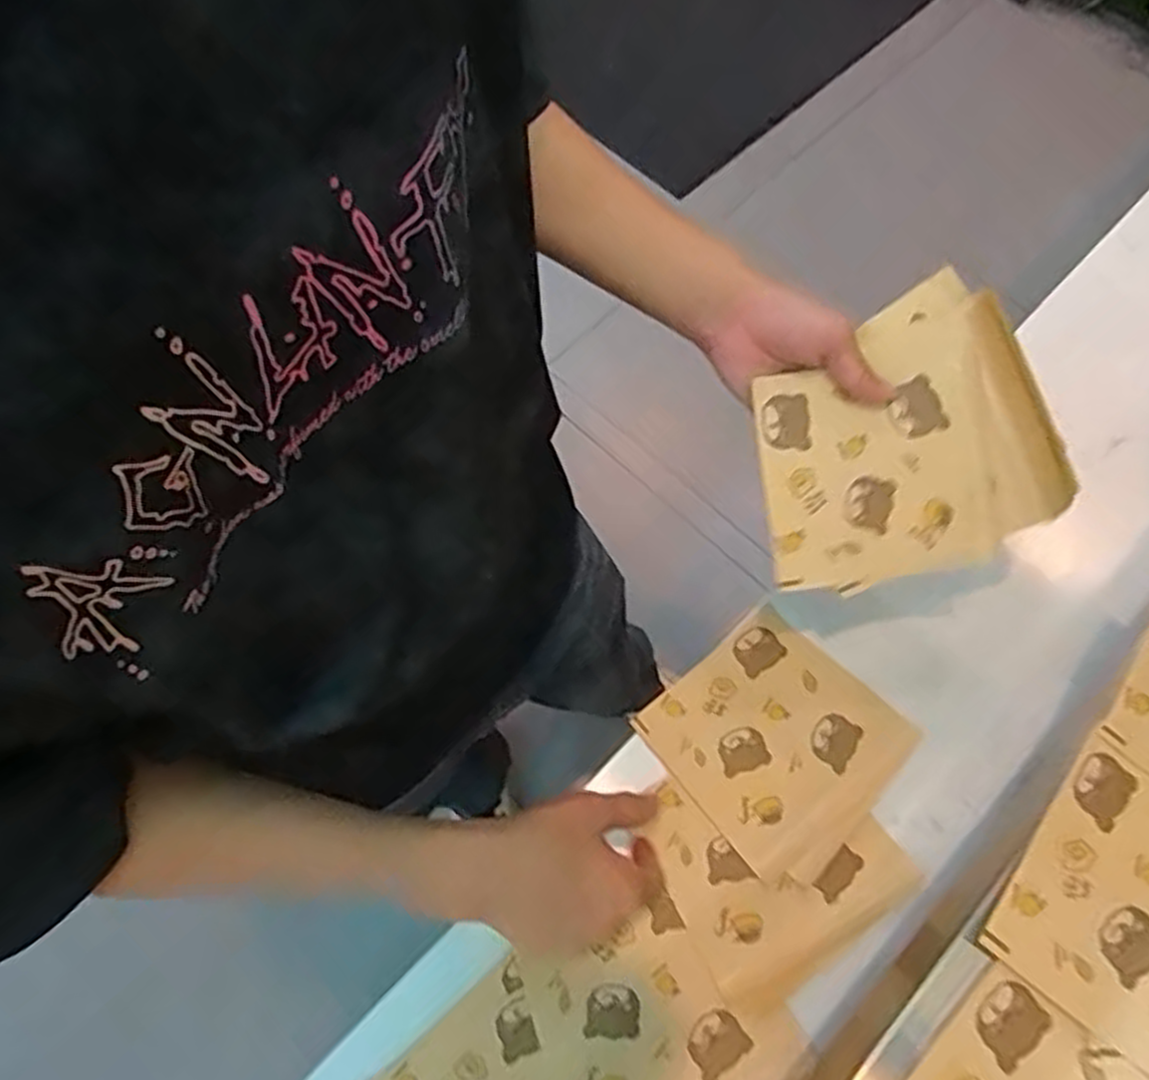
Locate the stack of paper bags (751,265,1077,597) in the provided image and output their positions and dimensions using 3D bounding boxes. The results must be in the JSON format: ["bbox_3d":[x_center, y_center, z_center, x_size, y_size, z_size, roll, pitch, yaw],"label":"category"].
[{"bbox_3d":[0.206,-0.058,0.520,0.177,0.030,0.164,-22,91,8],"label":"stack of paper bags"}]

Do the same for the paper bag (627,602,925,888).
[{"bbox_3d":[0.142,0.140,0.569,0.147,0.005,0.149,-41,72,-16],"label":"paper bag"}]

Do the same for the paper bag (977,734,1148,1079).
[{"bbox_3d":[0.299,0.195,0.410,0.139,0.013,0.132,36,73,15],"label":"paper bag"}]

